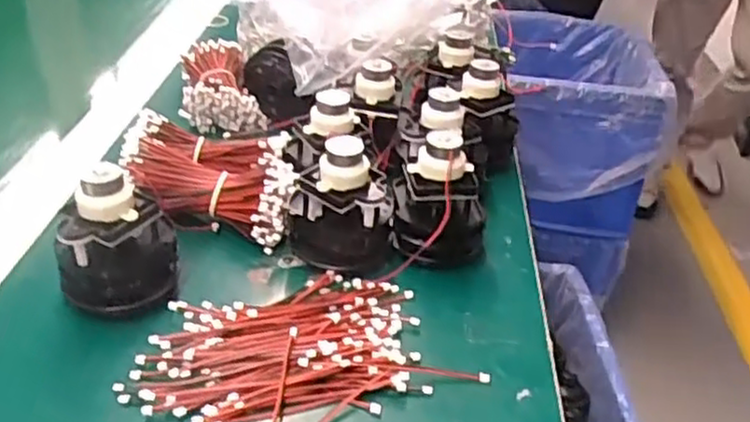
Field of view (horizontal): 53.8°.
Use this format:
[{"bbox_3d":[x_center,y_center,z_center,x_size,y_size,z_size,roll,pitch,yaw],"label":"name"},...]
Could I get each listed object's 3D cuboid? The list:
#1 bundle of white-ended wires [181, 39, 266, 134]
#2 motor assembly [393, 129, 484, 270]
[{"bbox_3d":[-0.140,-0.117,0.679,0.073,0.043,0.117,-3,33,-11],"label":"bundle of white-ended wires"},{"bbox_3d":[0.044,-0.007,0.499,0.063,0.088,0.052,9,32,6],"label":"motor assembly"}]

